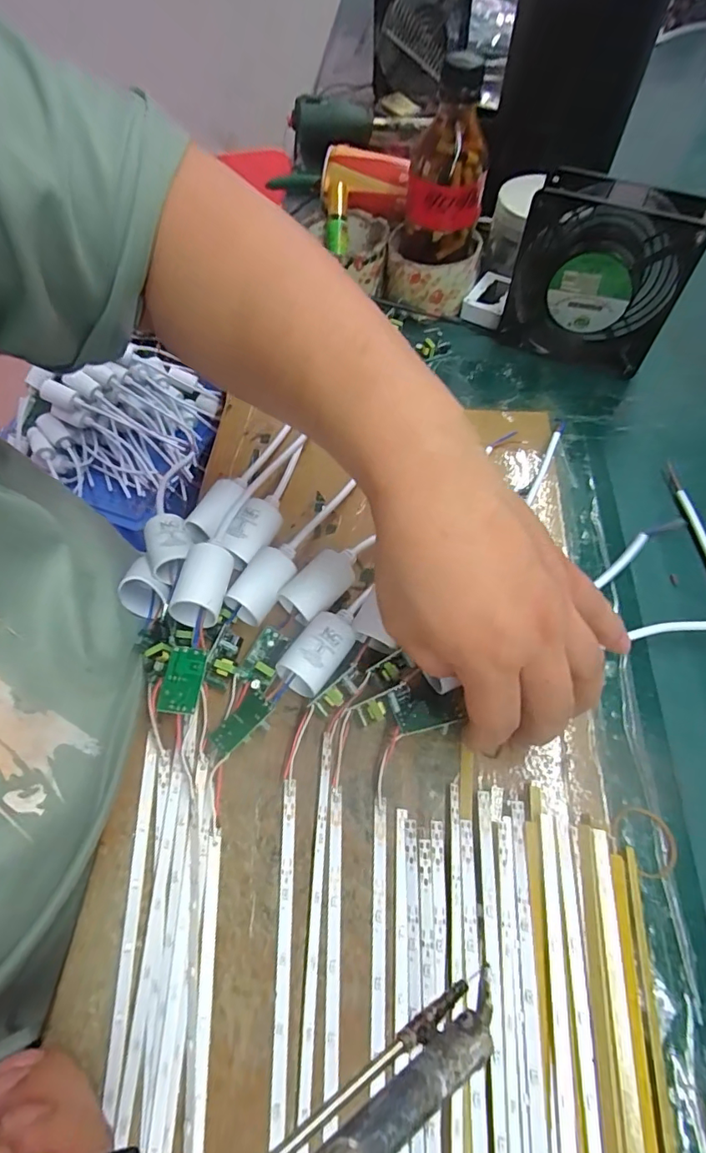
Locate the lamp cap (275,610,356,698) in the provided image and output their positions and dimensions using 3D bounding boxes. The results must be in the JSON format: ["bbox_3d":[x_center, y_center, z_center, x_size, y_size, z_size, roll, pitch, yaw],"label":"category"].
[{"bbox_3d":[-0.017,0.043,0.290,0.027,0.027,0.052,33,67,21],"label":"lamp cap"}]

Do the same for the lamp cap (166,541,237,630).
[{"bbox_3d":[-0.084,0.003,0.291,0.028,0.022,0.048,9,61,8],"label":"lamp cap"}]

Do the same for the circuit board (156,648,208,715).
[{"bbox_3d":[-0.093,0.057,0.277,0.020,0.004,0.035,7,70,-1],"label":"circuit board"}]

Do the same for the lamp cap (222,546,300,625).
[{"bbox_3d":[-0.055,0.006,0.312,0.026,0.030,0.044,30,66,19],"label":"lamp cap"}]

